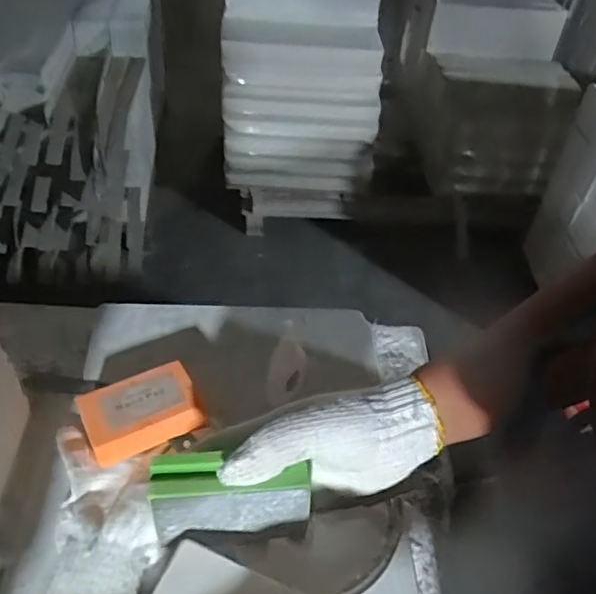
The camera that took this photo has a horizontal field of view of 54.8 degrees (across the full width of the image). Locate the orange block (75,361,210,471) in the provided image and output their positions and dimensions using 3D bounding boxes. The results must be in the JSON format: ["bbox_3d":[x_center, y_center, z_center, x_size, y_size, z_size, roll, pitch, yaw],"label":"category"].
[{"bbox_3d":[-0.133,0.097,0.489,0.092,0.028,0.060,-17,48,-25],"label":"orange block"}]

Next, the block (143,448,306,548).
[{"bbox_3d":[-0.041,0.116,0.347,0.091,0.046,0.030,-1,43,-9],"label":"block"}]

